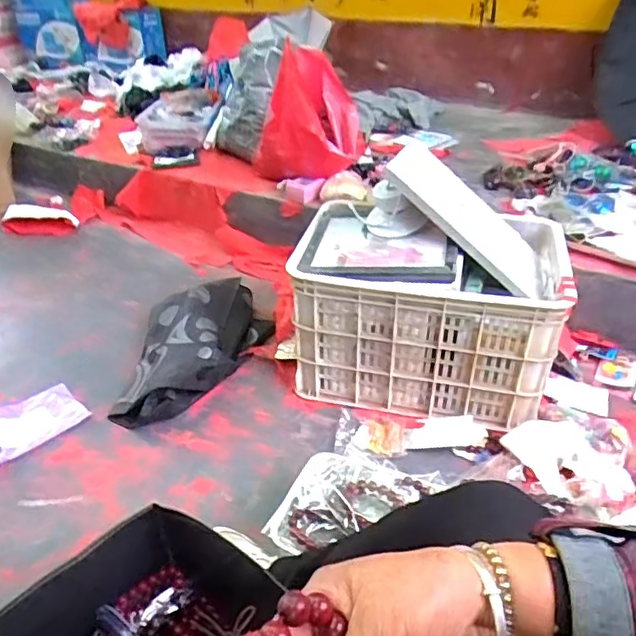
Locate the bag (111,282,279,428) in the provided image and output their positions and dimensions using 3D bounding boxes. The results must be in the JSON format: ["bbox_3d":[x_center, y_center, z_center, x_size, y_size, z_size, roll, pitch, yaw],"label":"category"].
[{"bbox_3d":[-0.283,0.044,1.275,0.267,0.129,0.473,8,34,14],"label":"bag"}]

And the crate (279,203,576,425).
[{"bbox_3d":[0.226,-0.020,1.165,0.481,0.331,0.356,12,36,18],"label":"crate"}]

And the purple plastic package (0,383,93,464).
[{"bbox_3d":[-0.581,0.203,1.126,0.148,0.044,0.216,24,40,33],"label":"purple plastic package"}]

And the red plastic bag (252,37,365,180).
[{"bbox_3d":[-0.044,-0.577,1.638,0.289,0.340,0.250,9,35,14],"label":"red plastic bag"}]

